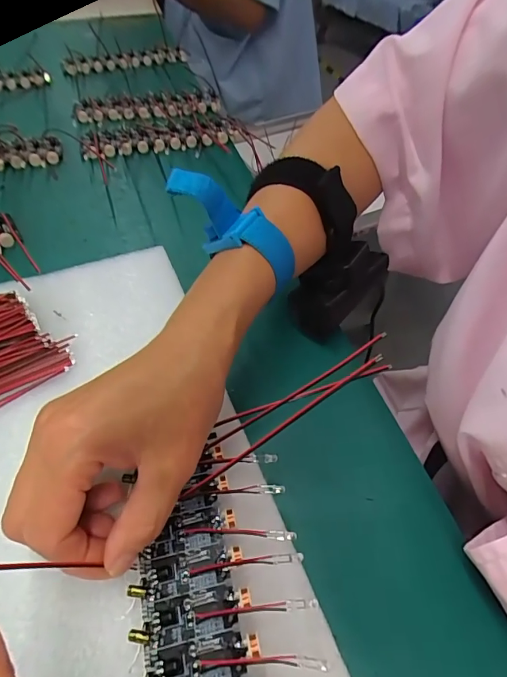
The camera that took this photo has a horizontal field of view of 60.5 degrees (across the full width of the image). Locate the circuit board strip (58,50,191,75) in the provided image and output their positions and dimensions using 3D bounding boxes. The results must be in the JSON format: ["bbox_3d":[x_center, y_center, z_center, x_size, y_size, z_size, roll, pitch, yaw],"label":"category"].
[{"bbox_3d":[-0.168,-0.356,0.556,0.146,0.012,0.043,-23,54,-17],"label":"circuit board strip"}]

